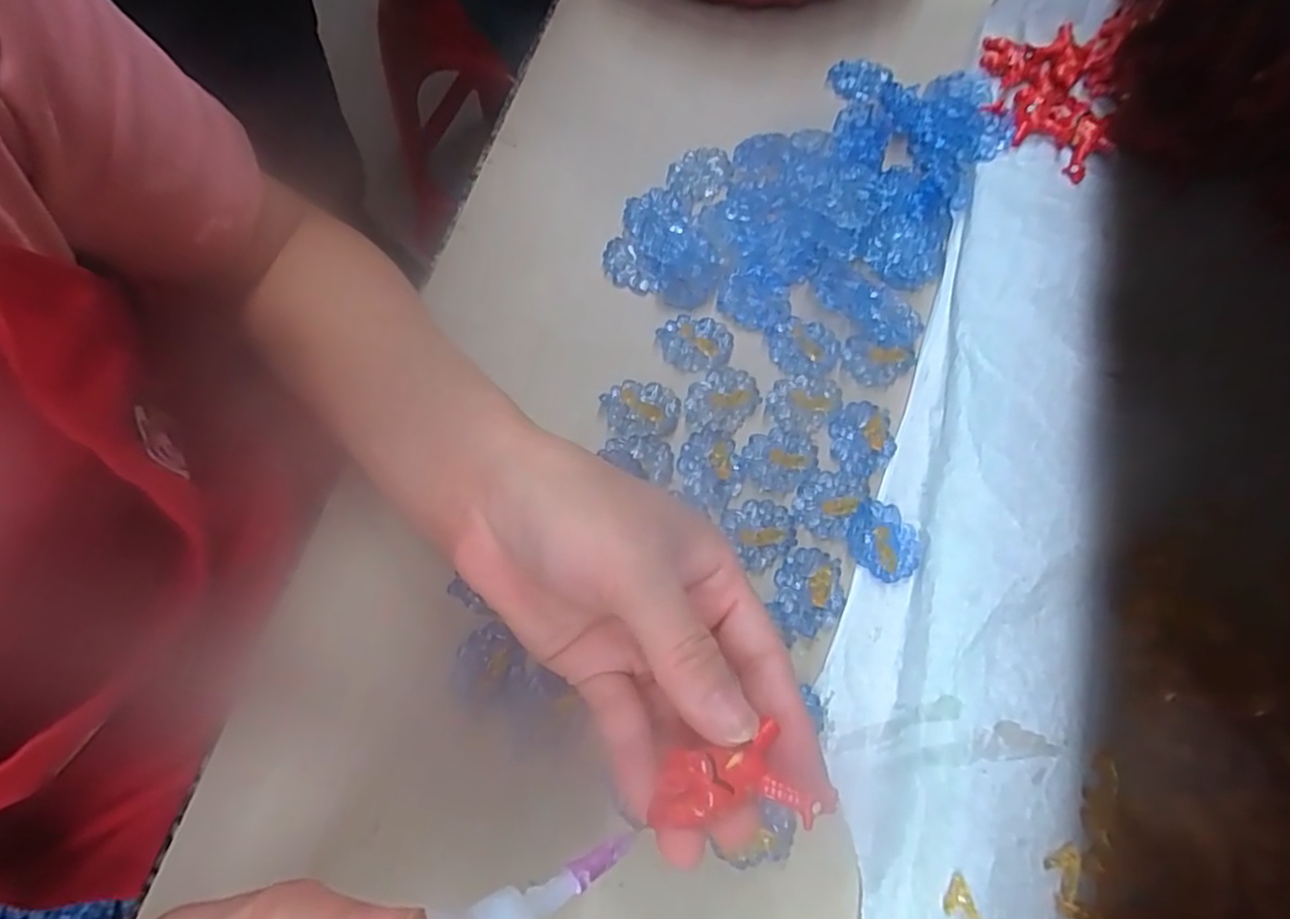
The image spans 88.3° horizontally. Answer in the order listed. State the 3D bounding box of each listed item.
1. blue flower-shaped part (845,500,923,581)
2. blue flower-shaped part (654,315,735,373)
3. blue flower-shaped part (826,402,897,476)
[{"bbox_3d":[0.111,0.037,0.305,0.034,0.007,0.031,0,70,1],"label":"blue flower-shaped part"},{"bbox_3d":[0.025,-0.060,0.340,0.038,0.004,0.030,15,71,6],"label":"blue flower-shaped part"},{"bbox_3d":[0.108,-0.012,0.326,0.034,0.007,0.031,0,70,1],"label":"blue flower-shaped part"}]

